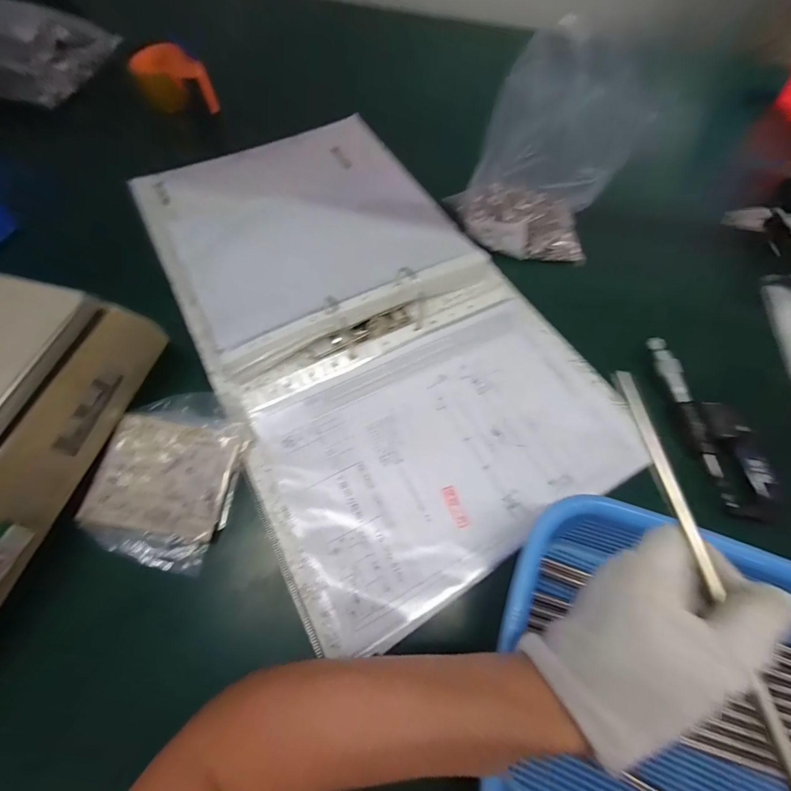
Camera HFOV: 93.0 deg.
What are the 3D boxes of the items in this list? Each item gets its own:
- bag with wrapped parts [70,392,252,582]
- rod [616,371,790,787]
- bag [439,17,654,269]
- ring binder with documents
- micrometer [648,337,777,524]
[{"bbox_3d":[-0.191,0.063,0.318,0.110,0.016,0.141,10,64,3],"label":"bag with wrapped parts"},{"bbox_3d":[0.159,0.090,0.191,0.006,0.007,0.230,-5,65,-5],"label":"rod"},{"bbox_3d":[0.161,-0.258,0.409,0.164,0.178,0.092,19,64,7],"label":"bag"},{"bbox_3d":[-0.042,-0.106,0.420,0.349,0.050,0.596,-27,67,-14],"label":"ring binder with documents"},{"bbox_3d":[0.306,0.023,0.362,0.050,0.016,0.185,-6,64,-5],"label":"micrometer"}]

